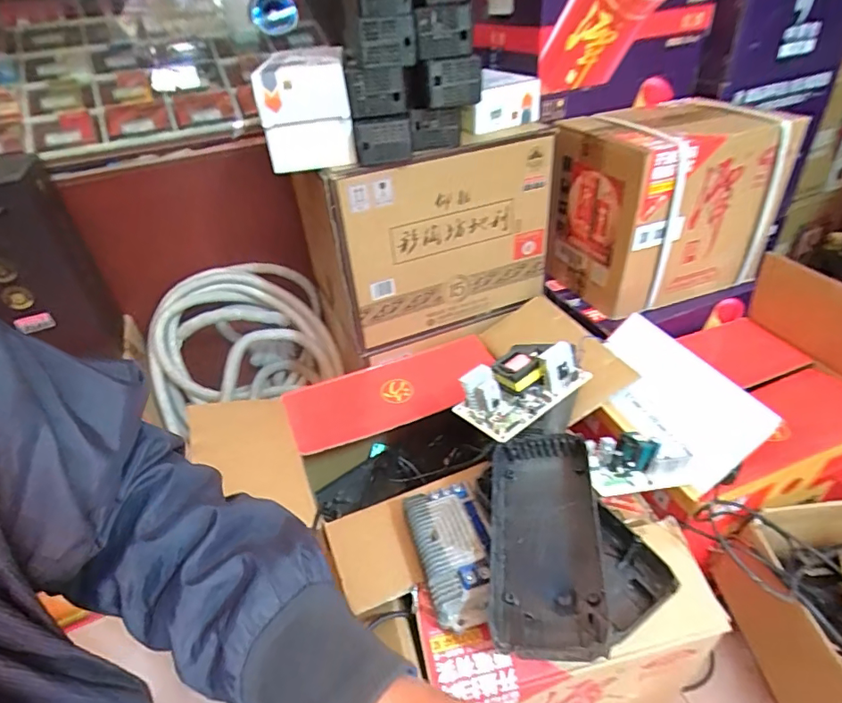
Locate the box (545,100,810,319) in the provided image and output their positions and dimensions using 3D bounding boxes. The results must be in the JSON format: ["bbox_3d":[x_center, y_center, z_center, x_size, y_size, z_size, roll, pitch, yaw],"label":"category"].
[{"bbox_3d":[0.433,-0.267,0.903,0.339,0.301,0.217,-17,39,-14],"label":"box"}]

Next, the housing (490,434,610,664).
[{"bbox_3d":[0.123,0.188,0.508,0.106,0.033,0.221,-11,45,20],"label":"housing"}]

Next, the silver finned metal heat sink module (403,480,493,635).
[{"bbox_3d":[0.034,0.217,0.549,0.079,0.030,0.153,-11,38,-6],"label":"silver finned metal heat sink module"}]

